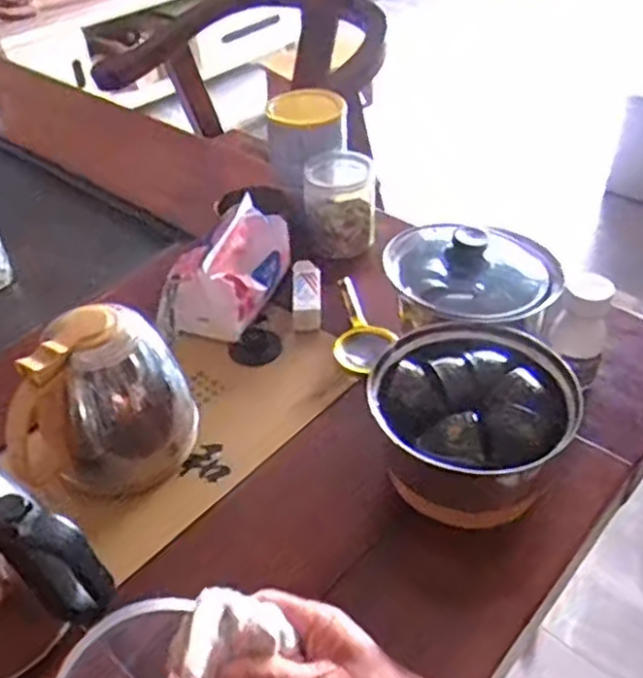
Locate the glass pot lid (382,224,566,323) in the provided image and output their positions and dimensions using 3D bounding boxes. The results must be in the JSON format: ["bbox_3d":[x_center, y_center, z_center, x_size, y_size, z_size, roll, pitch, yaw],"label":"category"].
[{"bbox_3d":[0.147,-0.066,0.672,0.155,0.060,0.134,-11,43,-9],"label":"glass pot lid"}]

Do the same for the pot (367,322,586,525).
[{"bbox_3d":[0.122,0.068,0.594,0.156,0.086,0.156,-1,42,1],"label":"pot"}]

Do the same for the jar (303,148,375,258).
[{"bbox_3d":[0.022,-0.163,0.864,0.080,0.098,0.097,0,42,3],"label":"jar"}]

